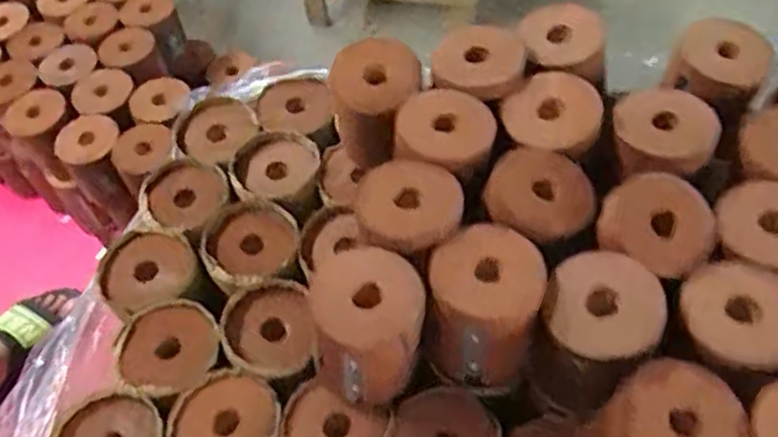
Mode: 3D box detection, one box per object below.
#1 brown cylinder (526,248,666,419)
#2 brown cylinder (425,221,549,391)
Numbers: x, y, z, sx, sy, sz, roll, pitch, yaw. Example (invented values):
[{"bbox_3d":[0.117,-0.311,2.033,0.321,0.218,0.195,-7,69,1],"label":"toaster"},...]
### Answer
[{"bbox_3d":[0.144,0.085,0.526,0.078,0.101,0.087,22,60,18],"label":"brown cylinder"},{"bbox_3d":[0.070,0.068,0.547,0.077,0.104,0.083,-2,56,3],"label":"brown cylinder"}]

